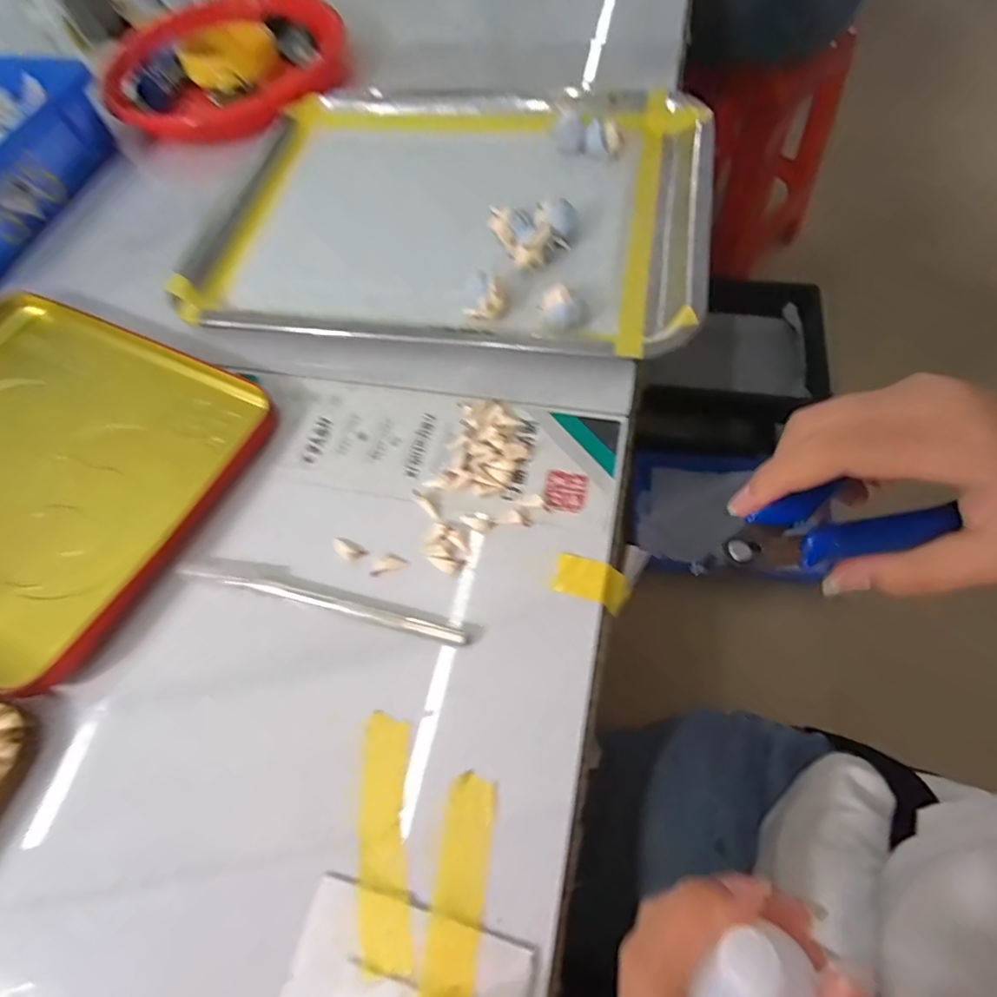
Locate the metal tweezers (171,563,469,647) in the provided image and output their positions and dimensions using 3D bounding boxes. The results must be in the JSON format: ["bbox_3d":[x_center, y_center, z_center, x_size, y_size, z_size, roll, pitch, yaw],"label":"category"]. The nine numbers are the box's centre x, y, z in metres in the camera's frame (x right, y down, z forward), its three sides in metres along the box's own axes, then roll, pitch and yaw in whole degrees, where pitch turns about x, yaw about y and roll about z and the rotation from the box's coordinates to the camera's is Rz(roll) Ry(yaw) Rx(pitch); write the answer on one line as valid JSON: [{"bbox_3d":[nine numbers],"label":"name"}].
[{"bbox_3d":[-0.091,0.052,0.274,0.155,0.004,0.008,12,65,10],"label":"metal tweezers"}]

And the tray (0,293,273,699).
[{"bbox_3d":[-0.297,-0.024,0.333,0.263,0.020,0.206,20,66,13],"label":"tray"}]

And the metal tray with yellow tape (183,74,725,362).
[{"bbox_3d":[-0.035,-0.227,0.396,0.353,0.027,0.289,10,64,9],"label":"metal tray with yellow tape"}]

